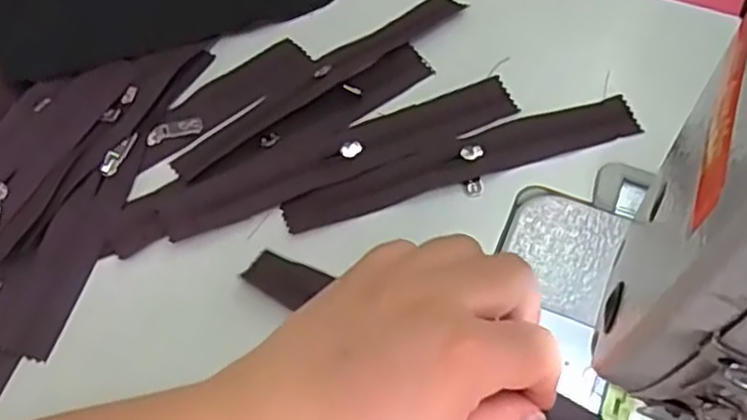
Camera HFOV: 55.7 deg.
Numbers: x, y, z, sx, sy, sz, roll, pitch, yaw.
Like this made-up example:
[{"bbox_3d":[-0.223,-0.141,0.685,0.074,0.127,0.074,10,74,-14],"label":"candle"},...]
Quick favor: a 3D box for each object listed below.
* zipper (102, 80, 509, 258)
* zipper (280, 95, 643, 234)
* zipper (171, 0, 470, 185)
[{"bbox_3d":[-0.026,-0.025,0.351,0.210,0.005,0.031,-20,62,-12],"label":"zipper"},{"bbox_3d":[0.045,-0.023,0.350,0.180,0.007,0.030,-17,62,-10],"label":"zipper"},{"bbox_3d":[-0.025,-0.071,0.378,0.184,0.005,0.021,-37,67,-20],"label":"zipper"}]

